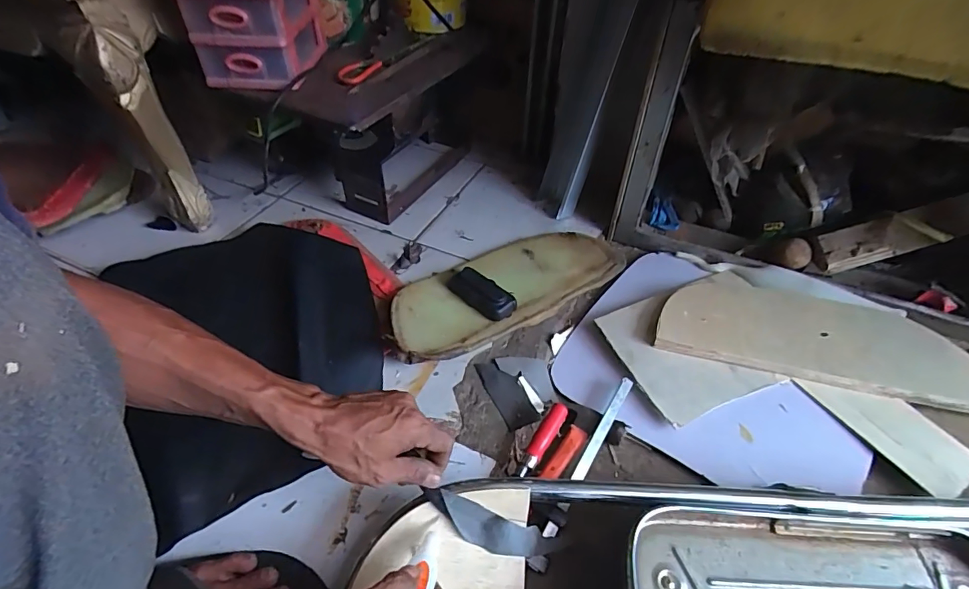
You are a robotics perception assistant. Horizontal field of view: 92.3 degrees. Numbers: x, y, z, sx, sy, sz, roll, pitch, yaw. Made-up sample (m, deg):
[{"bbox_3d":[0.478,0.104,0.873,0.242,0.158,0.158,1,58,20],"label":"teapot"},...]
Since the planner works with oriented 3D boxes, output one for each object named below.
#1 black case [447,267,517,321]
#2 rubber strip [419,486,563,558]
[{"bbox_3d":[-0.005,-0.003,0.715,0.113,0.021,0.054,36,55,29],"label":"black case"},{"bbox_3d":[0.013,0.229,0.452,0.157,0.038,0.039,27,47,-9],"label":"rubber strip"}]

